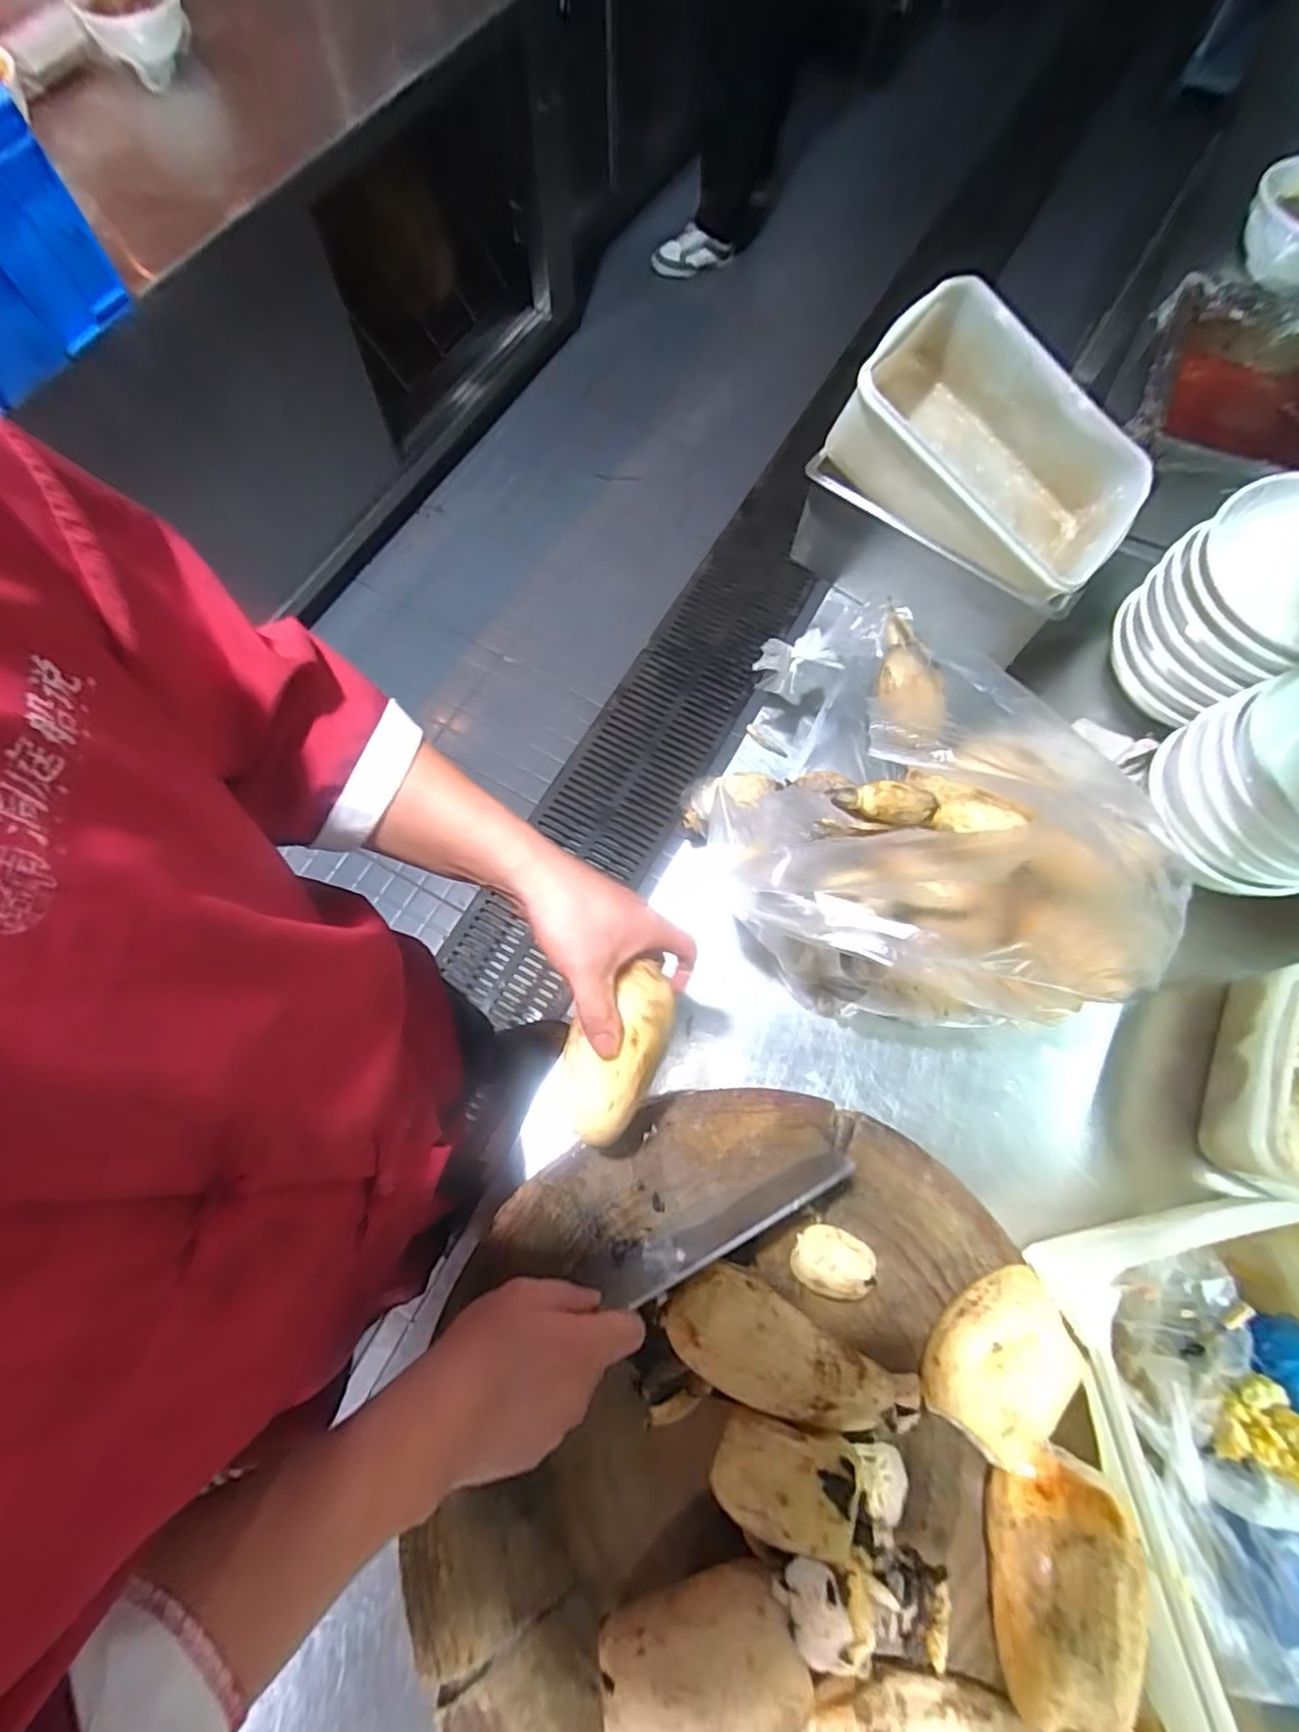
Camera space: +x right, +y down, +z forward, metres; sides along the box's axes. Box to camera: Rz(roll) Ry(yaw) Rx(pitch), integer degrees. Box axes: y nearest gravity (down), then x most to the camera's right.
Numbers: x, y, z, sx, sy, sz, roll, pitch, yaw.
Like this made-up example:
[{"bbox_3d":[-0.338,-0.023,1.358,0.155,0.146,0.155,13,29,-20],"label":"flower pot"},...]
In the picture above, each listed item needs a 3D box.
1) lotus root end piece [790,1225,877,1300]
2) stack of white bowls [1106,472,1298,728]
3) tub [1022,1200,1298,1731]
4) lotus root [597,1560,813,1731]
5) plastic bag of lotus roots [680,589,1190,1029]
[{"bbox_3d":[0.129,0.281,0.482,0.054,0.042,0.044,25,72,6],"label":"lotus root end piece"},{"bbox_3d":[0.579,-0.240,0.648,0.168,0.158,0.194,-31,75,-12],"label":"stack of white bowls"},{"bbox_3d":[0.452,0.450,0.495,0.295,0.135,0.370,-1,71,-2],"label":"tub"},{"bbox_3d":[0.027,0.466,0.401,0.114,0.067,0.063,-13,72,-6],"label":"lotus root"},{"bbox_3d":[0.243,-0.053,0.607,0.327,0.218,0.358,16,71,3],"label":"plastic bag of lotus roots"}]

